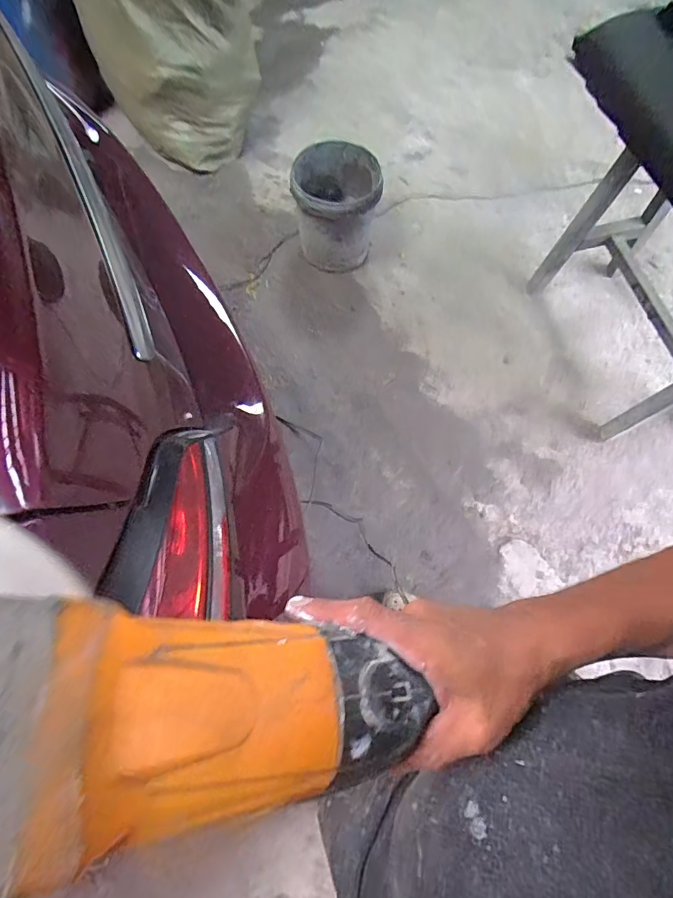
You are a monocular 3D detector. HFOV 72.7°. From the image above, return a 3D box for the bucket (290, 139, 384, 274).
[{"bbox_3d":[-0.002,-0.817,1.564,0.280,0.326,0.280,0,70,-1],"label":"bucket"}]

